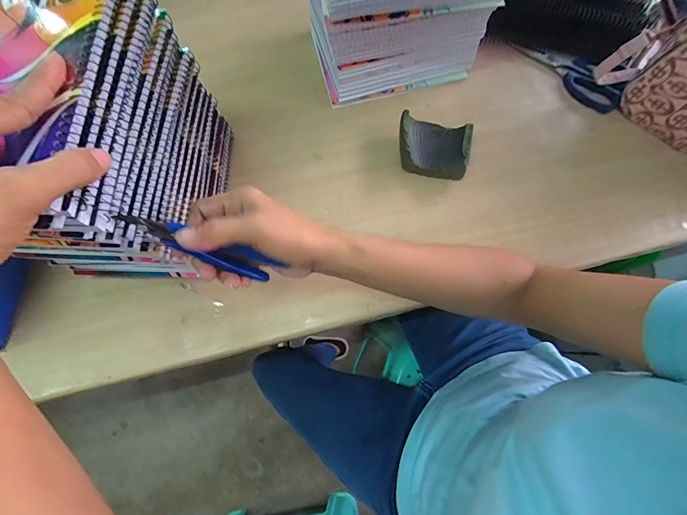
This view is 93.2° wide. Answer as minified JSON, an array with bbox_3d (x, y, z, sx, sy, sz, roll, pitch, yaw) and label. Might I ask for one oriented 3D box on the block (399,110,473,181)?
[{"bbox_3d":[0.114,-0.143,0.413,0.086,0.030,0.073,8,76,3],"label":"block"}]

